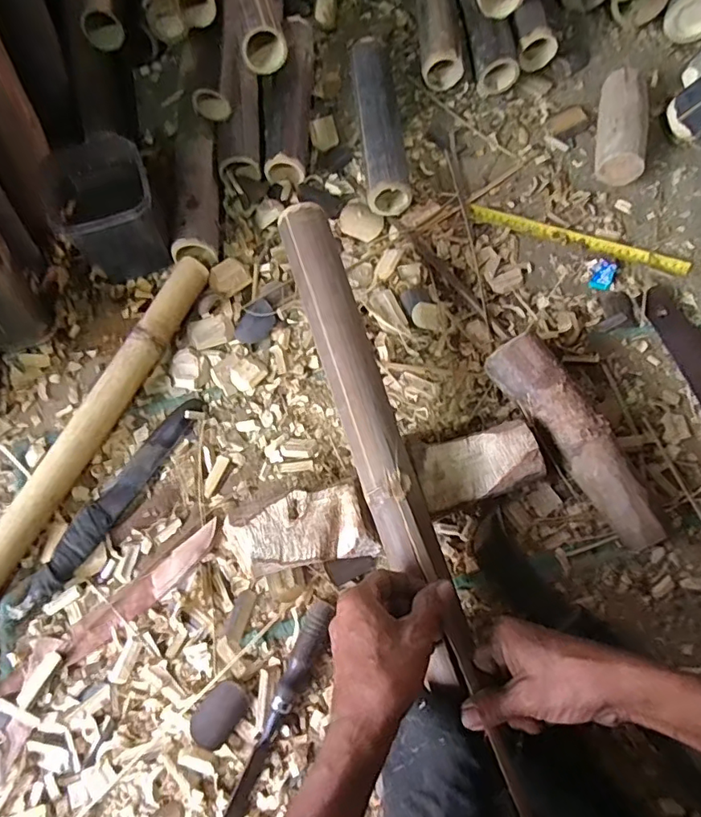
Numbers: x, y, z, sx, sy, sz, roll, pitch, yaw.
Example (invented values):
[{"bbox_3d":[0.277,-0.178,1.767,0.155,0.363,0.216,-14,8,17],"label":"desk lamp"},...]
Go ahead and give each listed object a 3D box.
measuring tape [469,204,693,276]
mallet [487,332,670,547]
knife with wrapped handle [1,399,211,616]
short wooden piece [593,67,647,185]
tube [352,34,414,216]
[{"bbox_3d":[0.302,-0.227,0.687,0.288,0.007,0.024,18,73,7],"label":"measuring tape"},{"bbox_3d":[0.244,0.034,0.565,0.053,0.070,0.249,-32,74,-9],"label":"mallet"},{"bbox_3d":[-0.261,0.099,0.573,0.037,0.028,0.277,33,75,11],"label":"knife with wrapped handle"},{"bbox_3d":[0.367,-0.384,0.707,0.052,0.064,0.165,10,72,4],"label":"short wooden piece"},{"bbox_3d":[0.041,-0.391,0.711,0.062,0.059,0.271,-5,72,-1],"label":"tube"}]

